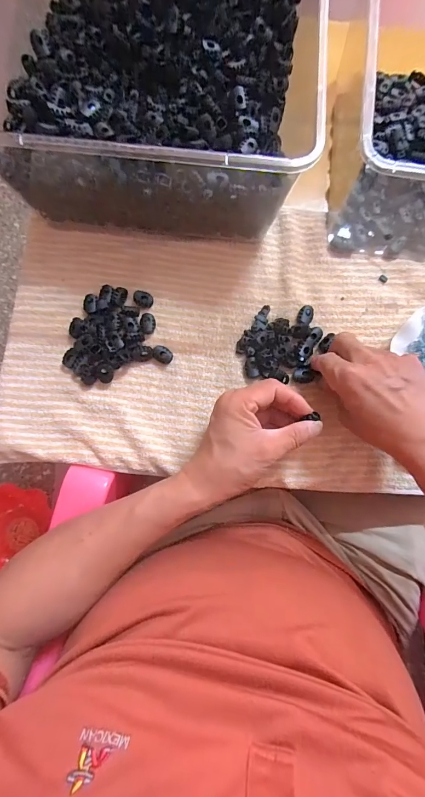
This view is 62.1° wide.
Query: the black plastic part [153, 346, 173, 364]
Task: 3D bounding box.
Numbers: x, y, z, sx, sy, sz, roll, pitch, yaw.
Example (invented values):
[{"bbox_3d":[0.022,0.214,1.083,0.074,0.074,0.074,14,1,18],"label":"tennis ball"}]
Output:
[{"bbox_3d":[-0.054,-0.048,0.384,0.021,0.006,0.016,31,82,3],"label":"black plastic part"}]

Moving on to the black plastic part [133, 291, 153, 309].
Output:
[{"bbox_3d":[-0.077,-0.110,0.393,0.022,0.005,0.018,29,82,2],"label":"black plastic part"}]

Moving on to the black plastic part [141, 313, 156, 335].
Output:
[{"bbox_3d":[-0.071,-0.083,0.389,0.016,0.006,0.024,-2,82,-2],"label":"black plastic part"}]

